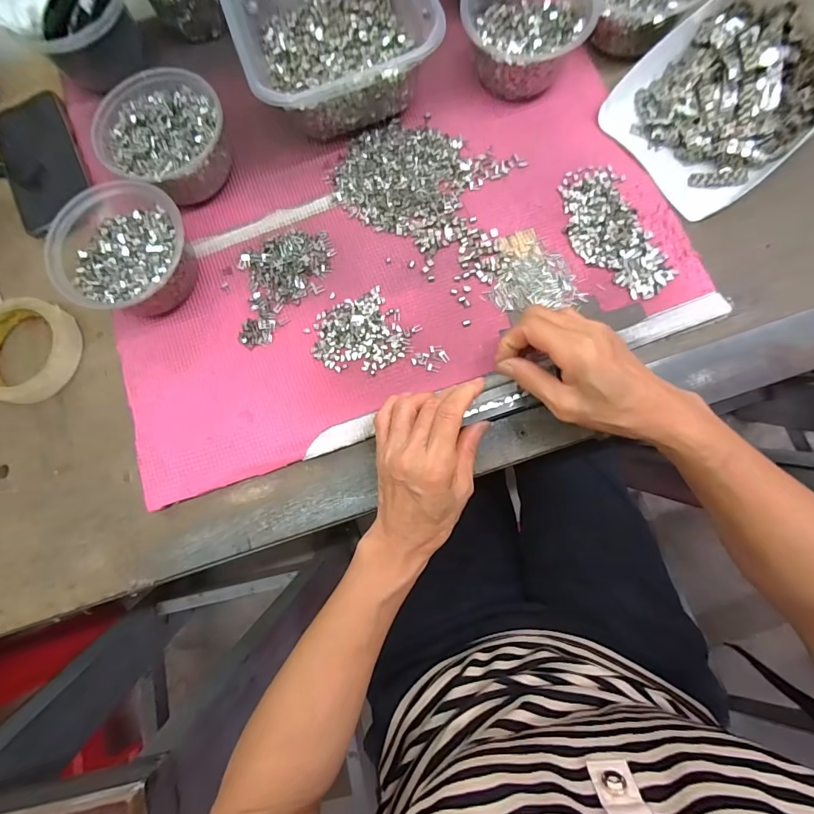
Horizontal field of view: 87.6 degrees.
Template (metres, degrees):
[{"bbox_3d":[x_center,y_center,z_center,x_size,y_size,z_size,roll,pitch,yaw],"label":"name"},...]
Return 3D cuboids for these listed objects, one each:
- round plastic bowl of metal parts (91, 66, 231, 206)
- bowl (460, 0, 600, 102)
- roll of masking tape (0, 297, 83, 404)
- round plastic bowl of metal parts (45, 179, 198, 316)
[{"bbox_3d":[-0.225,-0.253,0.403,0.109,0.056,0.118,-1,78,3],"label":"round plastic bowl of metal parts"},{"bbox_3d":[0.113,-0.362,0.400,0.115,0.060,0.130,12,80,6],"label":"bowl"},{"bbox_3d":[-0.366,-0.054,0.402,0.095,0.020,0.096,-1,78,3],"label":"roll of masking tape"},{"bbox_3d":[-0.243,-0.134,0.380,0.104,0.060,0.109,-1,78,3],"label":"round plastic bowl of metal parts"}]

